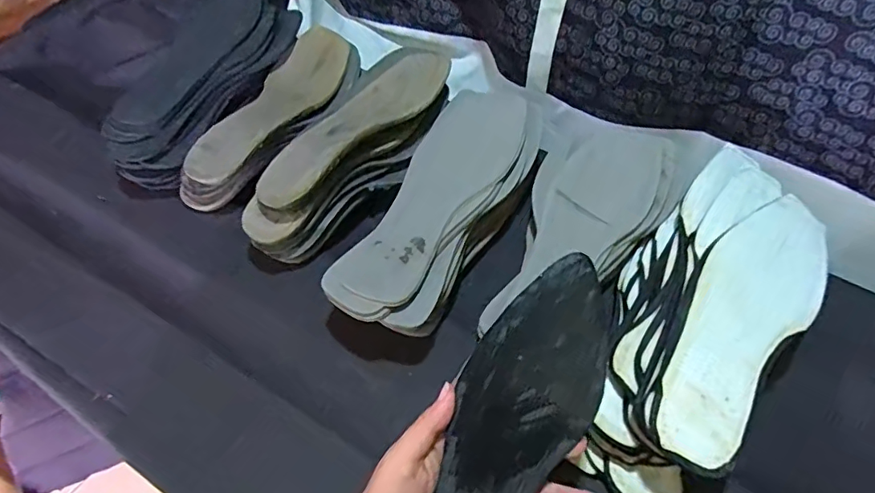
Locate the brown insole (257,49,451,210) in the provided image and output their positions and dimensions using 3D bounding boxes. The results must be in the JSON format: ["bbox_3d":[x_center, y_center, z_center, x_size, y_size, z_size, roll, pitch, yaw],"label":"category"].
[{"bbox_3d":[-0.072,-0.112,0.487,0.070,0.040,0.227,30,58,18],"label":"brown insole"}]

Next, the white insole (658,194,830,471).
[{"bbox_3d":[0.237,0.044,0.395,0.080,0.007,0.275,41,59,15],"label":"white insole"}]

